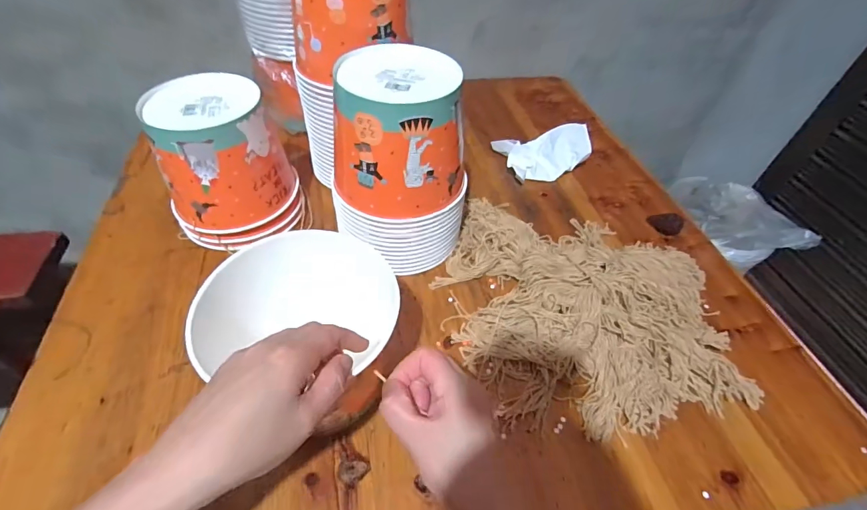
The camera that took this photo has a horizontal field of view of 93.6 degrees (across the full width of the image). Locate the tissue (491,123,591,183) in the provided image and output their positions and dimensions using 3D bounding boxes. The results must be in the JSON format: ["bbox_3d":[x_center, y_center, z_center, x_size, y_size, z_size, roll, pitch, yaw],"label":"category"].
[{"bbox_3d":[0.186,-0.174,0.685,0.144,0.058,0.094,-11,51,-15],"label":"tissue"}]

